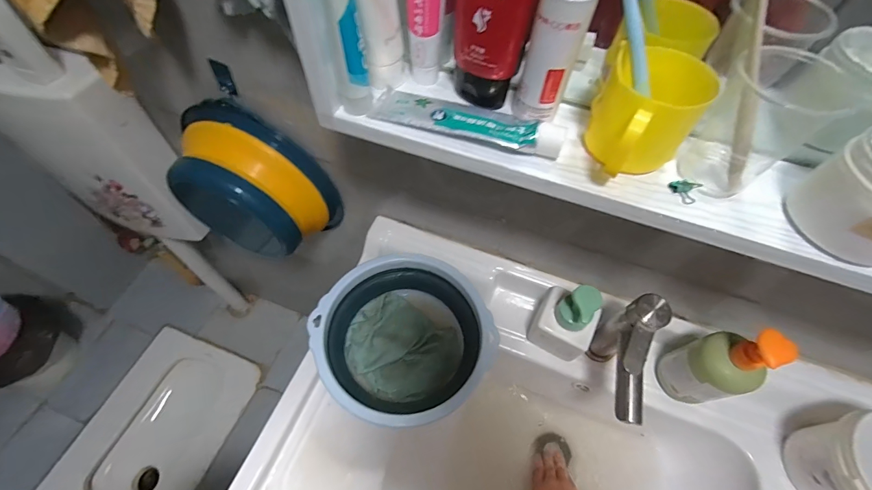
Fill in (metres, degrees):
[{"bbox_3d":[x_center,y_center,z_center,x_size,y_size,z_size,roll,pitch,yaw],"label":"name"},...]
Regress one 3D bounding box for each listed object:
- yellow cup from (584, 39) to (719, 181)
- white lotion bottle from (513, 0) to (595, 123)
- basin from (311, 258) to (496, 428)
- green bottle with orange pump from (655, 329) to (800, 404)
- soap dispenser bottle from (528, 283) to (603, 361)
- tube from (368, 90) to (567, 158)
[{"bbox_3d":[0.155,-0.096,0.287,0.074,0.069,0.104,25,60,12],"label":"yellow cup"},{"bbox_3d":[0.088,-0.149,0.285,0.038,0.121,0.031,16,58,7],"label":"white lotion bottle"},{"bbox_3d":[-0.044,0.135,0.538,0.216,0.089,0.216,1,58,-2],"label":"basin"},{"bbox_3d":[0.360,0.149,0.476,0.070,0.178,0.072,-11,59,-9],"label":"green bottle with orange pump"},{"bbox_3d":[0.187,0.101,0.539,0.084,0.149,0.070,31,62,16],"label":"soap dispenser bottle"},{"bbox_3d":[0.025,-0.110,0.325,0.166,0.026,0.045,16,58,7],"label":"tube"}]

